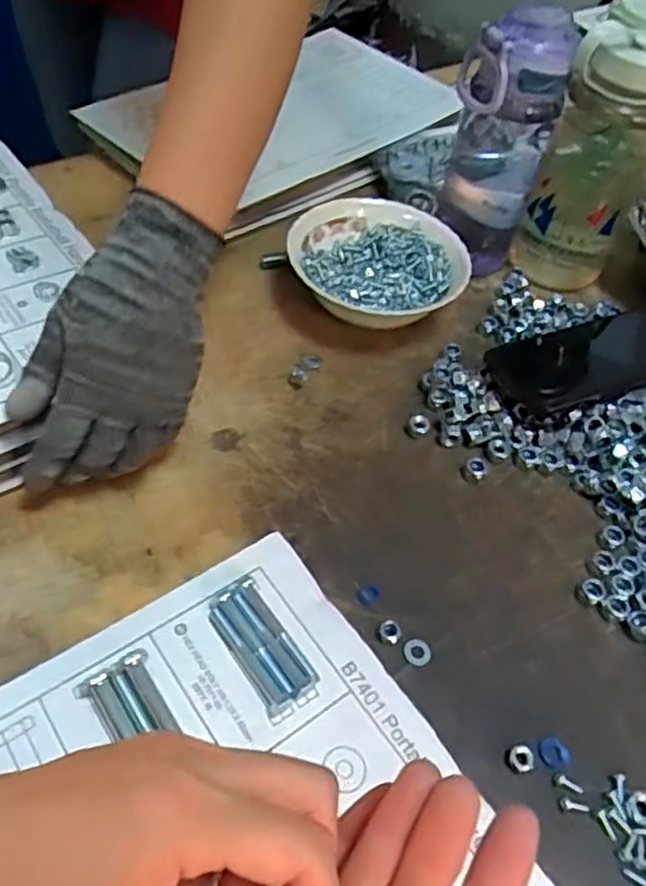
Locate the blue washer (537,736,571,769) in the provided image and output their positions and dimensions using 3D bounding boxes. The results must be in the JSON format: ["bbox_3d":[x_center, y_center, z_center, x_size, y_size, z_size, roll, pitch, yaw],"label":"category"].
[{"bbox_3d":[0.128,0.170,0.393,0.016,0.004,0.015,3,52,-4],"label":"blue washer"}]

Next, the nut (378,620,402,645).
[{"bbox_3d":[0.040,0.113,0.424,0.013,0.009,0.012,3,52,-4],"label":"nut"}]

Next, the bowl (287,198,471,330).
[{"bbox_3d":[0.043,-0.146,0.595,0.139,0.043,0.140,4,52,-5],"label":"bowl"}]

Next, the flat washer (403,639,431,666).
[{"bbox_3d":[0.056,0.123,0.419,0.016,0.004,0.017,3,52,-4],"label":"flat washer"}]

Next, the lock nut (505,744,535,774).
[{"bbox_3d":[0.106,0.171,0.384,0.013,0.007,0.014,3,52,-4],"label":"lock nut"}]

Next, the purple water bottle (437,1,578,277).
[{"bbox_3d":[0.144,-0.242,0.592,0.078,0.206,0.065,16,52,5],"label":"purple water bottle"}]

